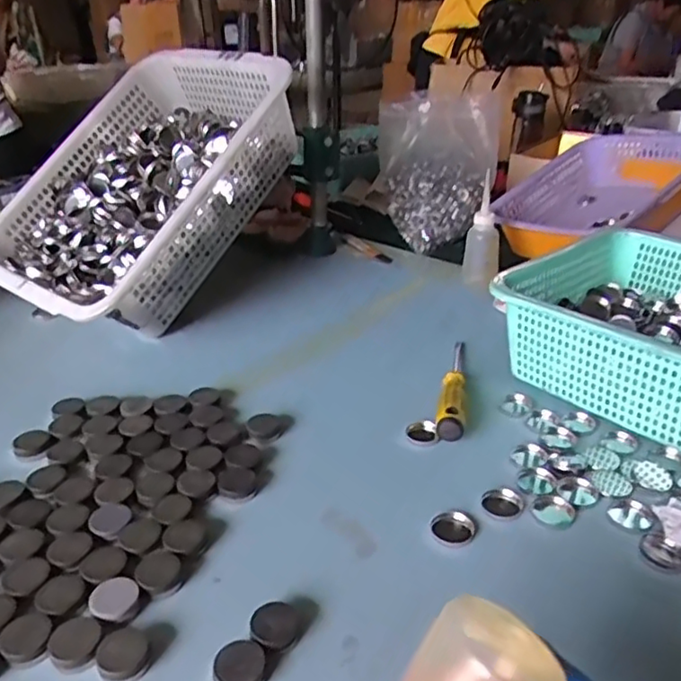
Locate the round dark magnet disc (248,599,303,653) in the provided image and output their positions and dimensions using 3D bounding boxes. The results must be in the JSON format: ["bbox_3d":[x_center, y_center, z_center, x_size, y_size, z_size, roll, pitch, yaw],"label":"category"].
[{"bbox_3d":[-0.044,0.192,0.421,0.033,0.009,0.033,13,27,-7],"label":"round dark magnet disc"}]

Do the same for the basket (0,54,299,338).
[{"bbox_3d":[-0.285,-0.211,0.877,0.355,0.113,0.425,22,66,31],"label":"basket"}]

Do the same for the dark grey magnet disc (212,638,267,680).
[{"bbox_3d":[-0.063,0.206,0.396,0.032,0.013,0.032,1,28,0],"label":"dark grey magnet disc"}]

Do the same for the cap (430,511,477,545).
[{"bbox_3d":[0.090,0.152,0.508,0.034,0.008,0.031,1,28,0],"label":"cap"}]

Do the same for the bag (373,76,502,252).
[{"bbox_3d":[0.162,-0.288,1.072,0.201,0.223,0.183,4,28,5],"label":"bag"}]

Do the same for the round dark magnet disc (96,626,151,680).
[{"bbox_3d":[-0.141,0.201,0.407,0.031,0.009,0.037,-12,31,-23],"label":"round dark magnet disc"}]

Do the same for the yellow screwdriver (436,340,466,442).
[{"bbox_3d":[0.121,0.041,0.679,0.027,0.031,0.195,6,28,9],"label":"yellow screwdriver"}]

